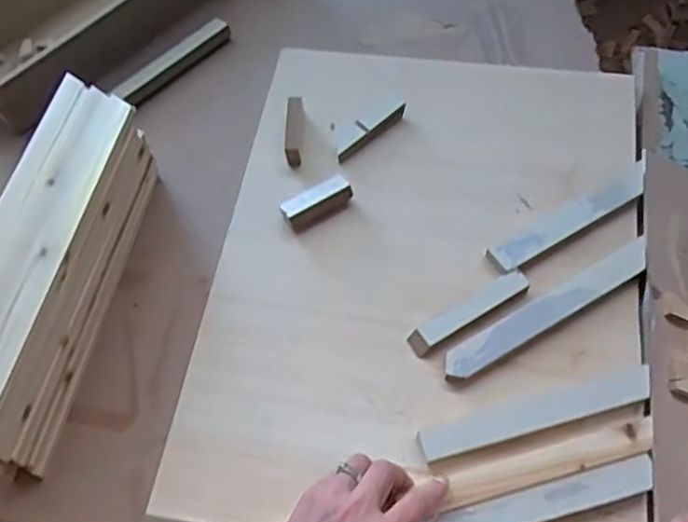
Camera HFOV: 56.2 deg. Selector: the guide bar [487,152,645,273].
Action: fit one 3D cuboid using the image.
[{"bbox_3d":[0.240,-0.048,0.664,0.209,0.011,0.032,-29,64,-11],"label":"guide bar"}]

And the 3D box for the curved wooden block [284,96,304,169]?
[{"bbox_3d":[-0.057,-0.149,0.737,0.019,0.022,0.088,-1,62,3],"label":"curved wooden block"}]

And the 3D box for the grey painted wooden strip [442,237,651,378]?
[{"bbox_3d":[0.198,0.047,0.620,0.235,0.015,0.032,-28,64,-10],"label":"grey painted wooden strip"}]

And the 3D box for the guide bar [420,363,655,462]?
[{"bbox_3d":[0.173,0.137,0.578,0.213,0.009,0.033,-15,62,-4],"label":"guide bar"}]

